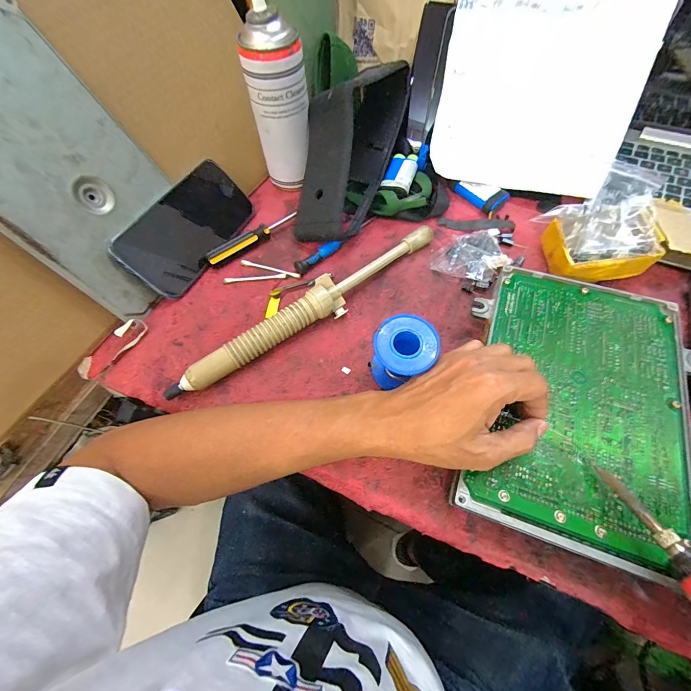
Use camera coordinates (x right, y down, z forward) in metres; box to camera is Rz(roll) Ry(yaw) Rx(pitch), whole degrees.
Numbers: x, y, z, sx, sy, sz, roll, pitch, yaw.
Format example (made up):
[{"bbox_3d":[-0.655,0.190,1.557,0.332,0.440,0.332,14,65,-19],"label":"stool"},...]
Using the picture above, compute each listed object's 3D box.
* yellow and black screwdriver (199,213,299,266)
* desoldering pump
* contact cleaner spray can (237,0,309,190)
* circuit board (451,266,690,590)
[{"bbox_3d":[-0.113,-0.124,0.403,0.125,0.023,0.016,-37,67,-15],"label":"yellow and black screwdriver"},{"bbox_3d":[-0.032,-0.037,0.353,0.310,0.036,0.031,-37,67,-15],"label":"desoldering pump"},{"bbox_3d":[-0.077,-0.272,0.395,0.060,0.166,0.049,20,64,15],"label":"contact cleaner spray can"},{"bbox_3d":[0.199,0.040,0.287,0.180,0.014,0.243,11,60,11],"label":"circuit board"}]

